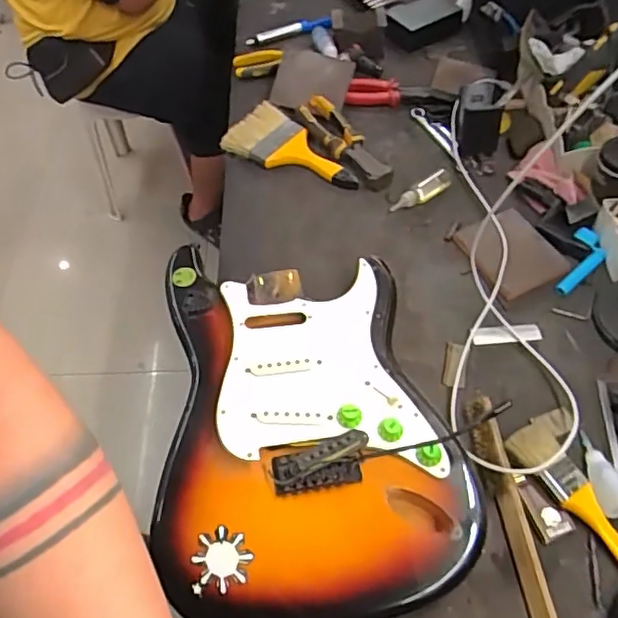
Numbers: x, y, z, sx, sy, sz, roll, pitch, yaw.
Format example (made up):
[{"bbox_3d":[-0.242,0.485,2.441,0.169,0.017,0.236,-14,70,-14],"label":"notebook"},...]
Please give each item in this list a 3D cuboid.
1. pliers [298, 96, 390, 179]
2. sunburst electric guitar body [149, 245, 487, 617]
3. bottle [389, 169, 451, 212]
[{"bbox_3d":[0.050,-0.257,0.870,0.050,0.016,0.193,-39,64,1],"label":"pliers"},{"bbox_3d":[0.000,0.112,0.599,0.297,0.067,0.388,-4,56,0],"label":"sunburst electric guitar body"},{"bbox_3d":[0.161,-0.165,0.812,0.099,0.025,0.018,-32,60,-17],"label":"bottle"}]

